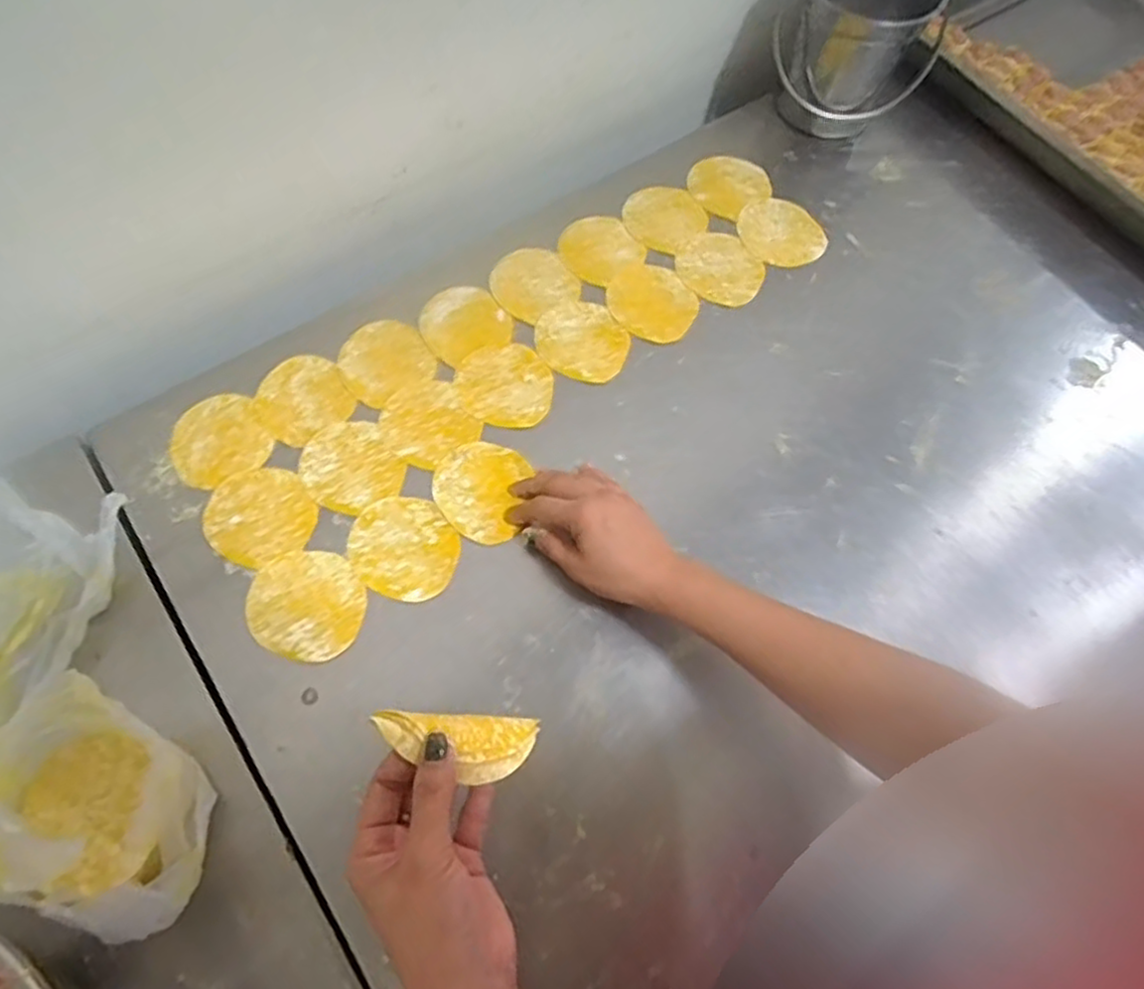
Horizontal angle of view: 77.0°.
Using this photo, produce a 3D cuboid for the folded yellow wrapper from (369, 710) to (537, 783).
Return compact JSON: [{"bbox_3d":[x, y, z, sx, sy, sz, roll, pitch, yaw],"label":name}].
[{"bbox_3d":[-0.058,0.126,0.366,0.084,0.015,0.034,15,66,-14],"label":"folded yellow wrapper"}]

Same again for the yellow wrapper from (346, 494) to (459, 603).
[{"bbox_3d":[-0.130,0.041,0.558,0.076,0.005,0.089,-36,73,-16],"label":"yellow wrapper"}]

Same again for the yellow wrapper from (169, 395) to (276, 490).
[{"bbox_3d":[-0.288,-0.045,0.585,0.074,0.004,0.076,-32,72,-15],"label":"yellow wrapper"}]

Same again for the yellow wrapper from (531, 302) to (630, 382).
[{"bbox_3d":[0.009,-0.138,0.644,0.082,0.006,0.076,24,68,8],"label":"yellow wrapper"}]

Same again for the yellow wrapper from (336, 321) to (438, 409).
[{"bbox_3d":[-0.165,-0.118,0.627,0.076,0.008,0.077,1,67,-2],"label":"yellow wrapper"}]

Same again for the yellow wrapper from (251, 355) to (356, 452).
[{"bbox_3d":[-0.227,-0.081,0.603,0.074,0.004,0.074,-38,74,-17],"label":"yellow wrapper"}]

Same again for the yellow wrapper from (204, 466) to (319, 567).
[{"bbox_3d":[-0.244,0.016,0.561,0.079,0.006,0.077,-29,71,-14],"label":"yellow wrapper"}]

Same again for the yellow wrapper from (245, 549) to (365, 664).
[{"bbox_3d":[-0.198,0.081,0.537,0.085,0.004,0.079,1,67,-2],"label":"yellow wrapper"}]

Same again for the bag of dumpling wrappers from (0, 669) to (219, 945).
[{"bbox_3d":[-0.278,0.188,0.432,0.145,0.095,0.104,36,70,12],"label":"bag of dumpling wrappers"}]

